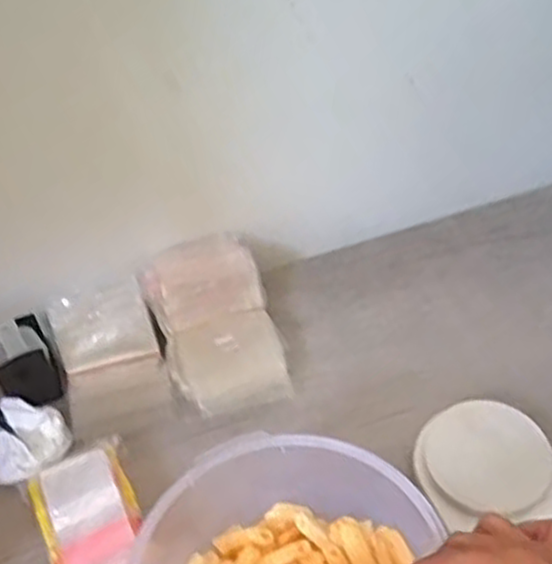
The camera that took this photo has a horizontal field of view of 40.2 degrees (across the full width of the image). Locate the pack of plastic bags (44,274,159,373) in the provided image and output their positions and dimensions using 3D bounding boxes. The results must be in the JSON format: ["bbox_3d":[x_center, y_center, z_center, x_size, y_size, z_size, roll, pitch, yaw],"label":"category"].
[{"bbox_3d":[-0.187,0.046,0.811,0.102,0.086,0.017,-15,5,-6],"label":"pack of plastic bags"}]

